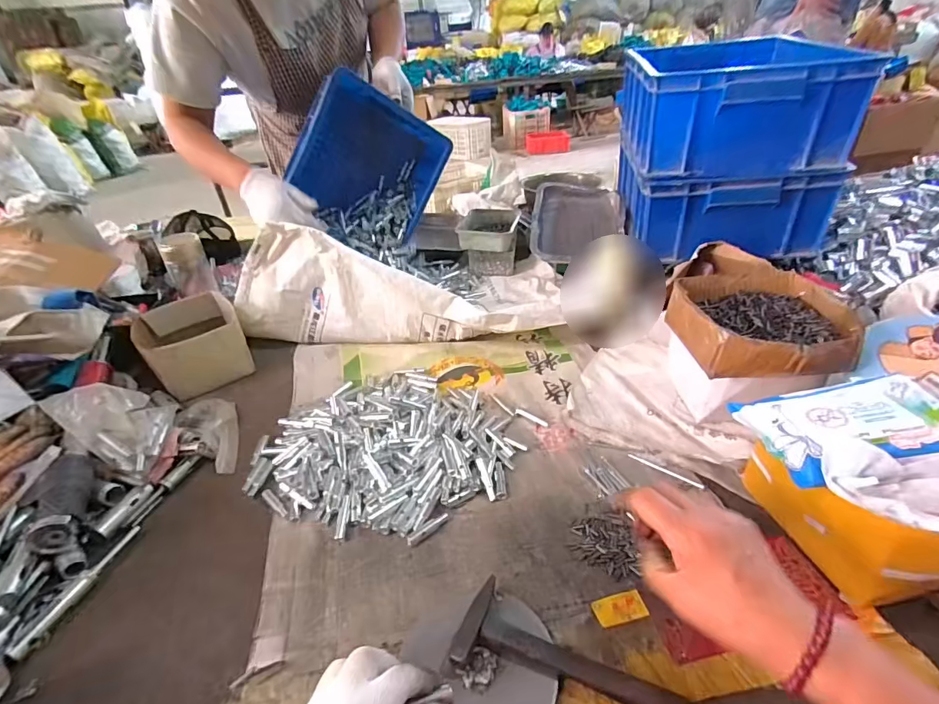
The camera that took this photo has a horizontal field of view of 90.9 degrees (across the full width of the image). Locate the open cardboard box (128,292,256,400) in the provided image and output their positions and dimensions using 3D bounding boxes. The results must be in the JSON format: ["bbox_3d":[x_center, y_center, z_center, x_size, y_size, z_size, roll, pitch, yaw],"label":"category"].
[{"bbox_3d":[-0.461,-0.007,0.777,0.140,0.100,0.179,-27,38,-32],"label":"open cardboard box"}]

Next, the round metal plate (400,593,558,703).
[{"bbox_3d":[0.013,0.256,0.382,0.114,0.013,0.126,-17,34,-20],"label":"round metal plate"}]

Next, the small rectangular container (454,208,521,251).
[{"bbox_3d":[0.043,-0.285,1.069,0.136,0.042,0.186,1,35,9],"label":"small rectangular container"}]

